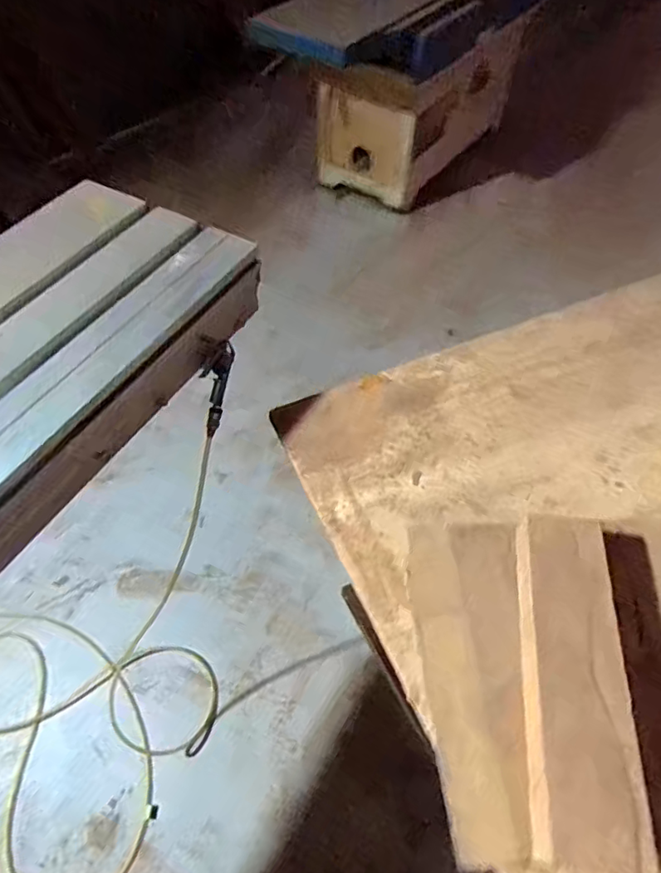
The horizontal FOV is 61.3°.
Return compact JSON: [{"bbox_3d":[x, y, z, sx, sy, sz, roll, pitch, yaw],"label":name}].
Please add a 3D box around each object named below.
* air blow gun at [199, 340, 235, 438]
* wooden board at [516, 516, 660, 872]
[{"bbox_3d":[-0.193,-0.075,0.937,0.029,0.167,0.061,14,15,11],"label":"air blow gun"},{"bbox_3d":[0.251,0.243,0.577,0.097,0.053,0.331,2,51,10],"label":"wooden board"}]

